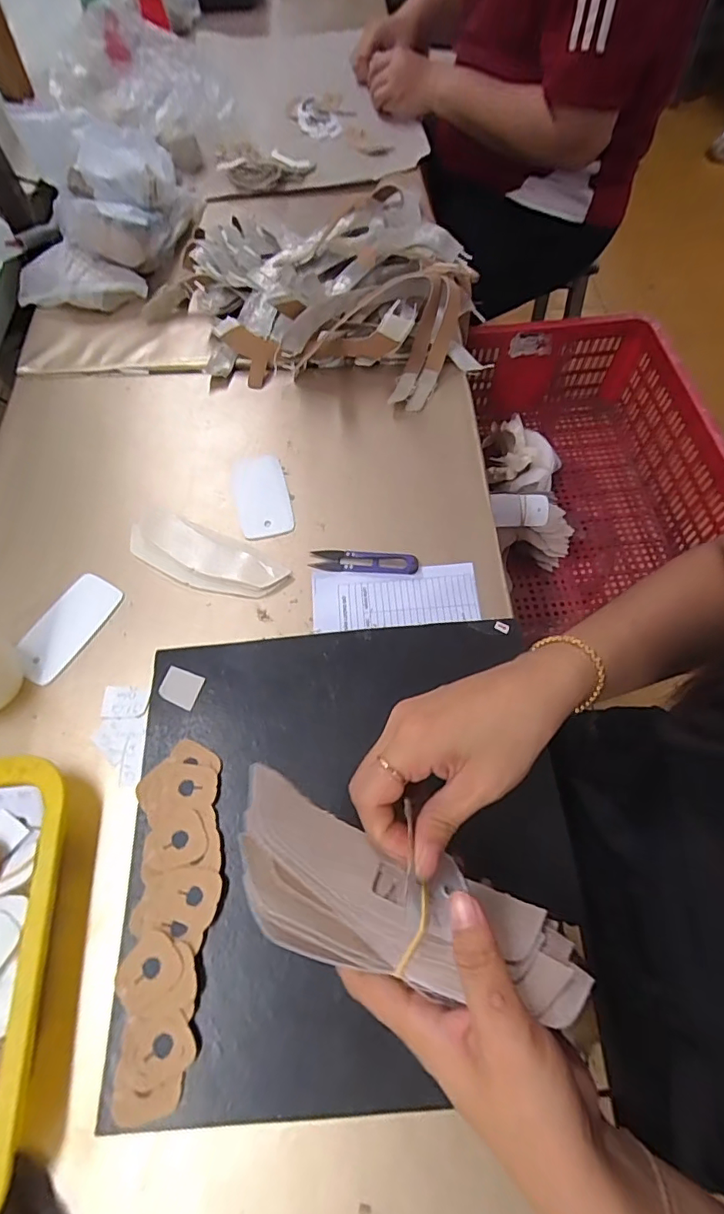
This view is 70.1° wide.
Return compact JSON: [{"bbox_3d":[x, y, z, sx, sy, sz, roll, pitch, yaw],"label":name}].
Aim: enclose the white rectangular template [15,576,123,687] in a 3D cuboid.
[{"bbox_3d":[-0.265,0.017,0.463,0.052,0.006,0.102,29,68,10],"label":"white rectangular template"}]

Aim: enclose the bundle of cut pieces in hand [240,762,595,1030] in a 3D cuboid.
[{"bbox_3d":[0.018,0.156,0.264,0.185,0.049,0.065,25,24,-3],"label":"bundle of cut pieces in hand"}]

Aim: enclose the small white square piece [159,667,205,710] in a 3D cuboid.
[{"bbox_3d":[-0.145,0.064,0.414,0.031,0.004,0.027,19,72,8],"label":"small white square piece"}]

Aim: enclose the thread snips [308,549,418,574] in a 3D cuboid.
[{"bbox_3d":[0.002,-0.044,0.487,0.099,0.009,0.023,3,63,2],"label":"thread snips"}]

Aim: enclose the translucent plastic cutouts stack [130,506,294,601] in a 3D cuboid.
[{"bbox_3d":[-0.151,-0.047,0.488,0.163,0.013,0.060,24,66,12],"label":"translucent plastic cutouts stack"}]

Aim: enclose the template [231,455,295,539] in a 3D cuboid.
[{"bbox_3d":[-0.103,-0.114,0.525,0.052,0.007,0.102,-14,64,-6],"label":"template"}]

